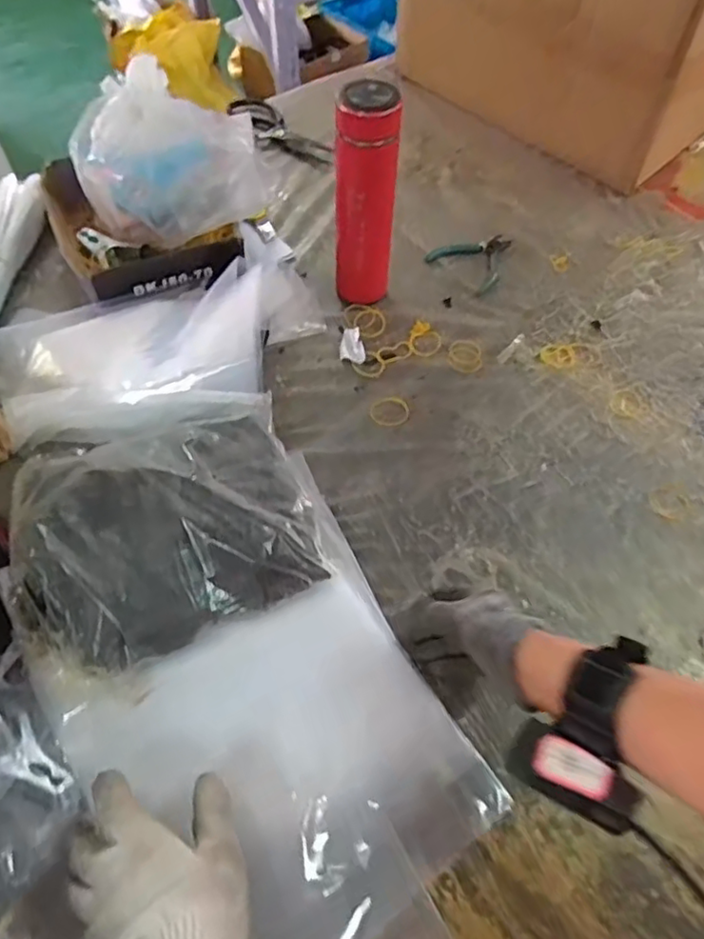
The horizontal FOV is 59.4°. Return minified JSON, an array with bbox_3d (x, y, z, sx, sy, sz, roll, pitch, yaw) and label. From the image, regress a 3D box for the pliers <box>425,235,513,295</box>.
[{"bbox_3d":[0.165,-0.283,0.822,0.094,0.020,0.100,37,62,20],"label":"pliers"}]

